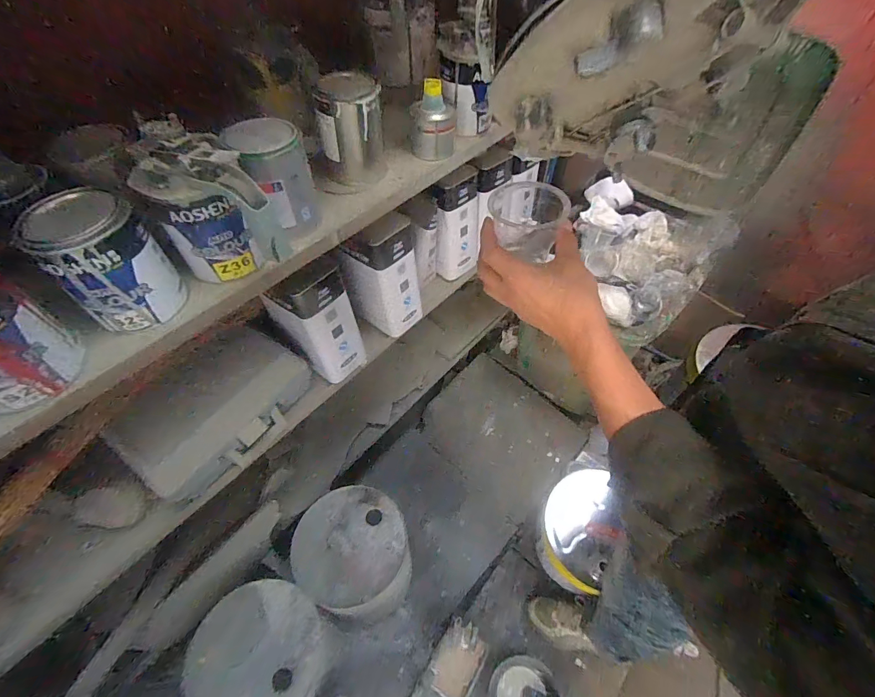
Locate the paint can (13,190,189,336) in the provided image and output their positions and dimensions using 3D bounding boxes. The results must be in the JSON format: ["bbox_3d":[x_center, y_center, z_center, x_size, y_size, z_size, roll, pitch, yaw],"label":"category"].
[{"bbox_3d":[-0.382,-0.103,0.461,0.097,0.140,0.109,36,64,26],"label":"paint can"}]

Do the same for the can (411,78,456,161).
[{"bbox_3d":[-0.007,-0.405,0.707,0.081,0.122,0.075,-2,54,3],"label":"can"}]

